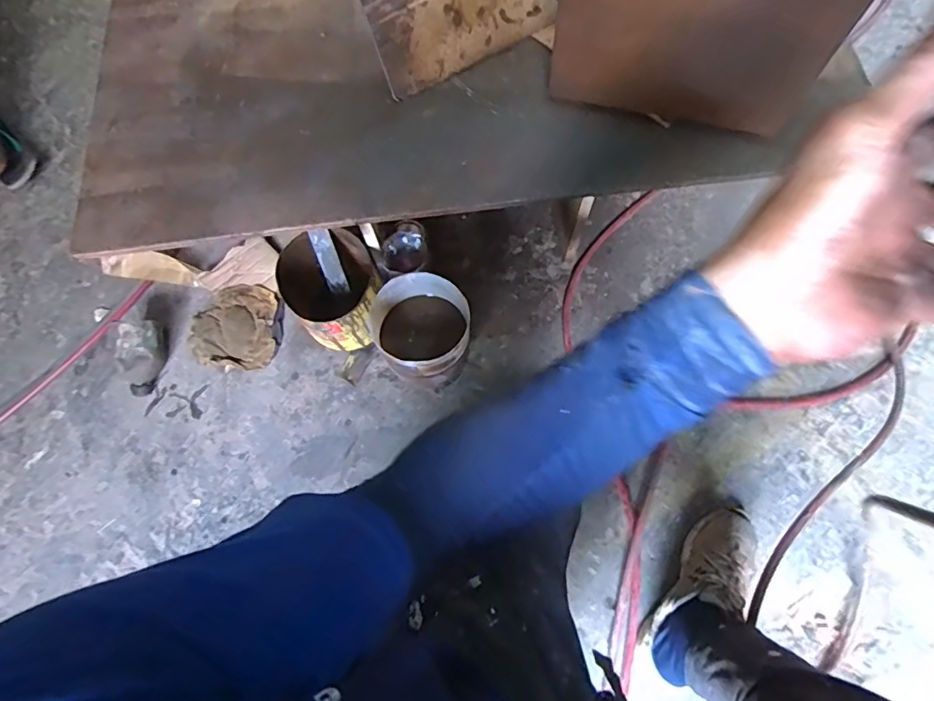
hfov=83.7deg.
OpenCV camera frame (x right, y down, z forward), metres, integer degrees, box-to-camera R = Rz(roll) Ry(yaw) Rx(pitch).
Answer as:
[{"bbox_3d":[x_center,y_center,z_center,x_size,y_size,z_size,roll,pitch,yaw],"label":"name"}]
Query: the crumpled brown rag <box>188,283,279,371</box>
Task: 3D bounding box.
[{"bbox_3d":[-0.424,-0.046,0.943,0.152,0.029,0.153,-1,71,1],"label":"crumpled brown rag"}]

